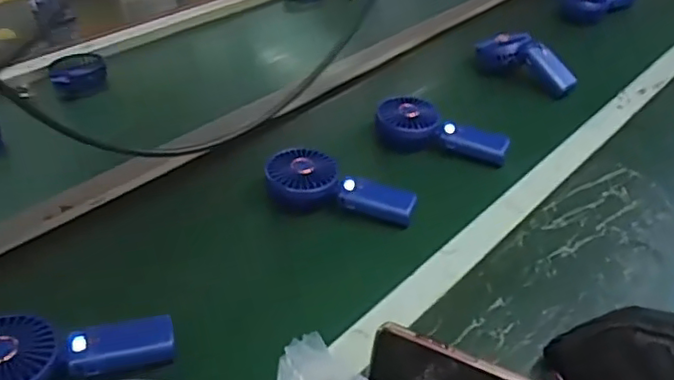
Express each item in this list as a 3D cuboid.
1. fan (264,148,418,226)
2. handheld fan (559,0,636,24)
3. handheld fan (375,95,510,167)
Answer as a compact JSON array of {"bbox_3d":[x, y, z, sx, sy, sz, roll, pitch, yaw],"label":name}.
[{"bbox_3d":[0.005,-0.006,0.743,0.179,0.049,0.068,7,37,11],"label":"fan"},{"bbox_3d":[0.525,-0.380,1.236,0.173,0.052,0.072,-29,45,-32],"label":"handheld fan"},{"bbox_3d":[0.143,-0.078,0.839,0.183,0.048,0.073,14,39,19],"label":"handheld fan"}]

